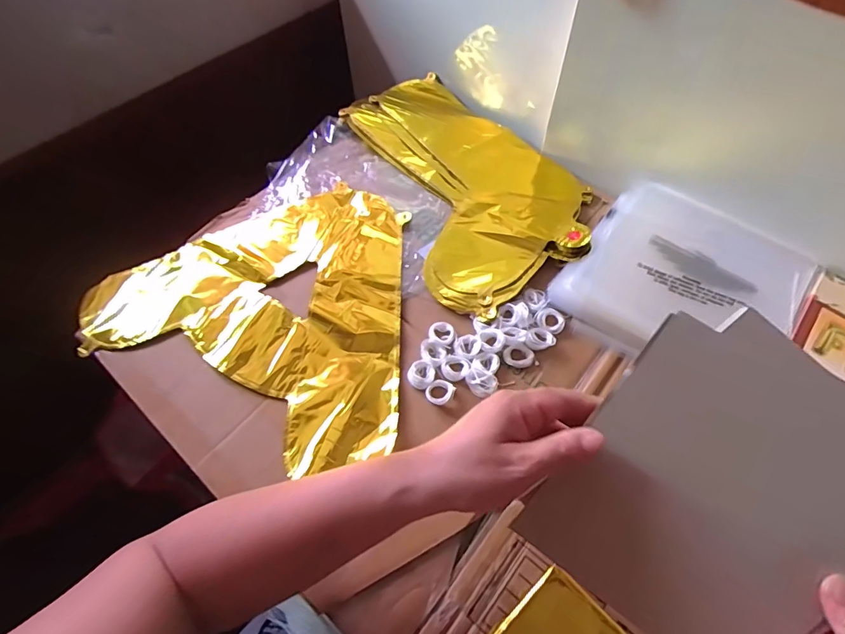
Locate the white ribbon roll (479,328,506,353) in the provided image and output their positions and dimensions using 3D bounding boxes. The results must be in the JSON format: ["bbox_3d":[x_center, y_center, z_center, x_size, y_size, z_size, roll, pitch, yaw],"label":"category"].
[{"bbox_3d":[0.073,0.023,0.480,0.025,0.010,0.026,-1,60,2],"label":"white ribbon roll"}]

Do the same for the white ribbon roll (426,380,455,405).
[{"bbox_3d":[0.017,0.074,0.455,0.025,0.004,0.025,-1,60,2],"label":"white ribbon roll"}]

